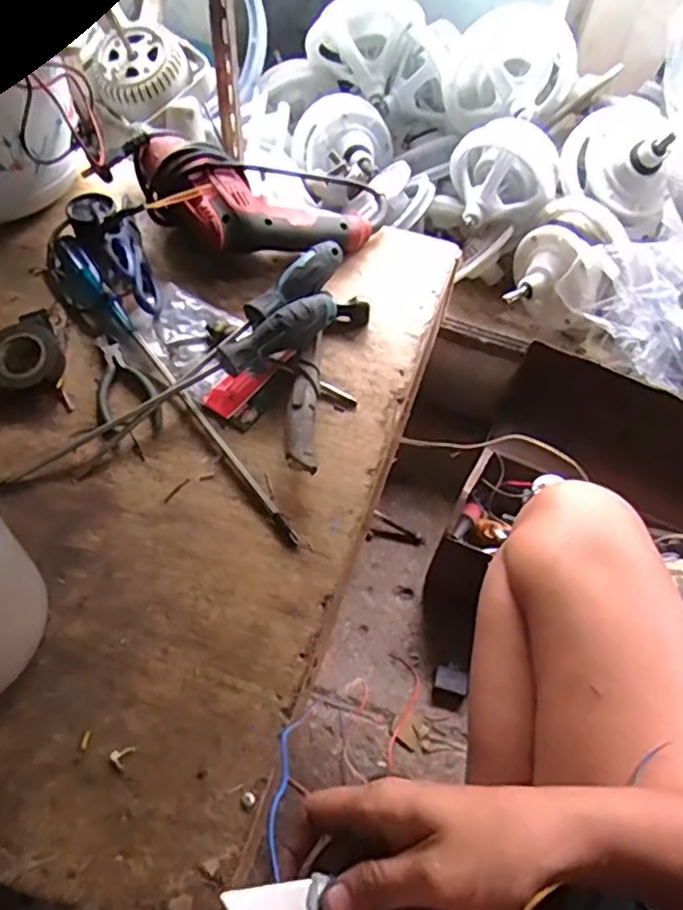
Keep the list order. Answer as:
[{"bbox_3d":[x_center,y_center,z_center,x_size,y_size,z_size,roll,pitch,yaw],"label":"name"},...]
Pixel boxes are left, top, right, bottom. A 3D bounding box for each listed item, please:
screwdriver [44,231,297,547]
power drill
[{"bbox_3d":[-0.161,-0.074,0.556,0.028,0.029,0.397,-31,63,-23],"label":"screwdriver"},{"bbox_3d":[-0.105,-0.244,0.643,0.245,0.075,0.121,21,56,10],"label":"power drill"}]

